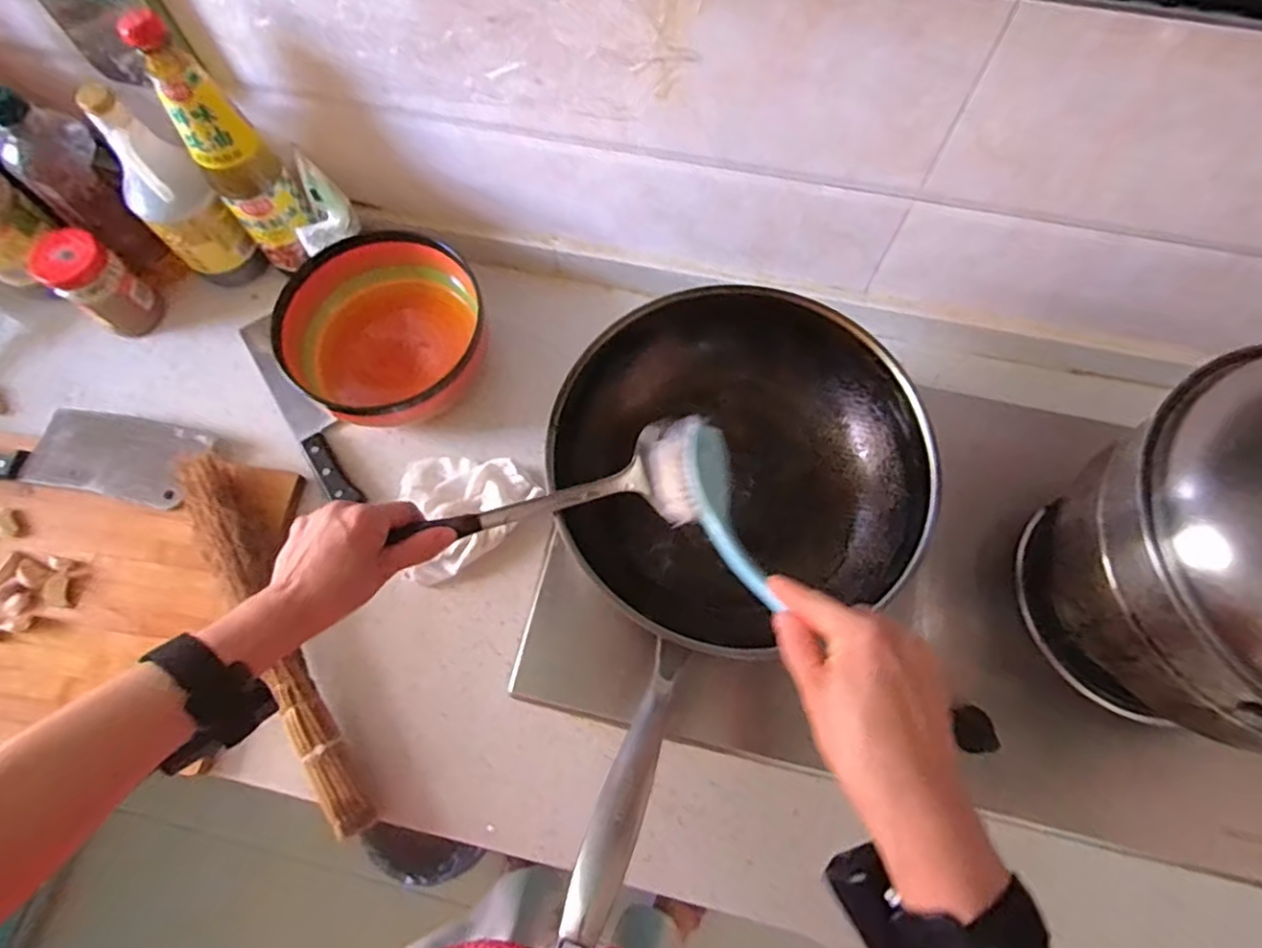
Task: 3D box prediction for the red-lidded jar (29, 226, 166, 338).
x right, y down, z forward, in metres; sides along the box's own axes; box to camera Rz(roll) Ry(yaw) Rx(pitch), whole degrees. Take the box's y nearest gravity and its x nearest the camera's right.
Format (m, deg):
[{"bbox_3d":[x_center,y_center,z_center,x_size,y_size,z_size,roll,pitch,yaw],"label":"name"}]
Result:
[{"bbox_3d":[-0.567,-0.203,0.695,0.069,0.099,0.064,0,69,1],"label":"red-lidded jar"}]

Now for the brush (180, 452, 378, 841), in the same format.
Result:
[{"bbox_3d":[-0.322,0.140,0.589,0.048,0.052,0.377,-30,72,-9],"label":"brush"}]

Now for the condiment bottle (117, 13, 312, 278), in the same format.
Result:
[{"bbox_3d":[-0.381,-0.305,0.616,0.057,0.231,0.065,42,76,15],"label":"condiment bottle"}]

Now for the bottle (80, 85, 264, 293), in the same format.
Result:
[{"bbox_3d":[-0.460,-0.277,0.655,0.062,0.211,0.070,38,75,14],"label":"bottle"}]

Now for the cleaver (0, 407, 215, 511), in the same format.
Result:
[{"bbox_3d":[-0.564,-0.026,0.650,0.266,0.022,0.086,9,73,1],"label":"cleaver"}]

